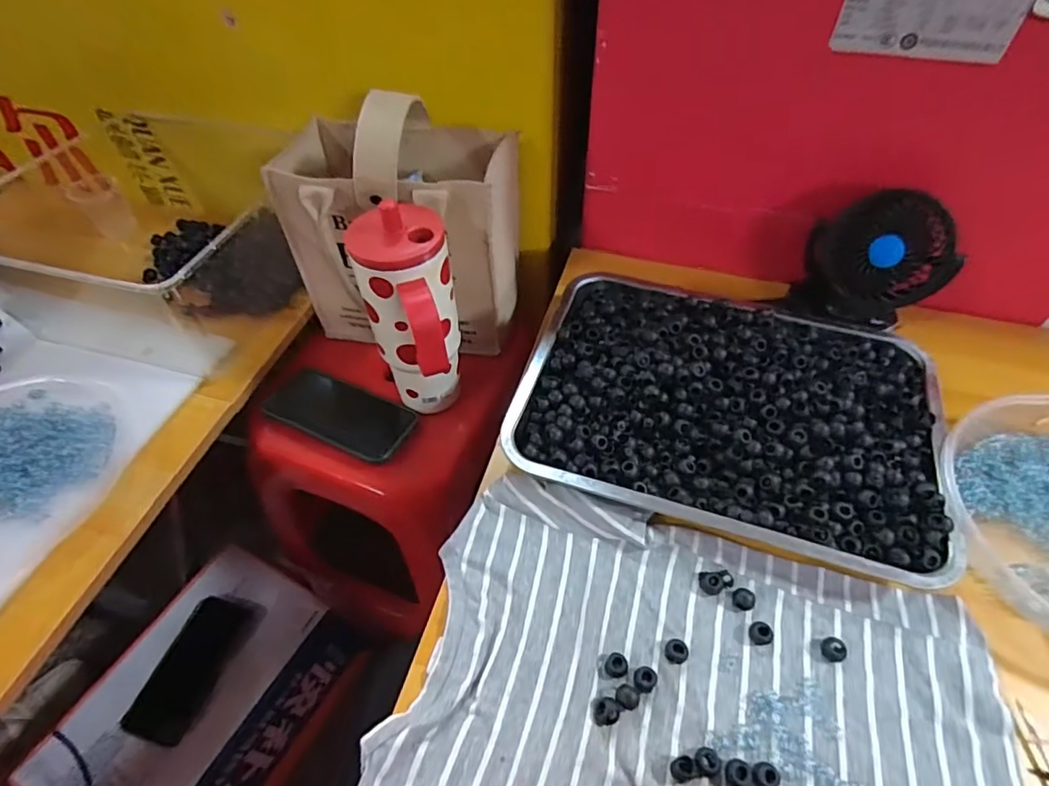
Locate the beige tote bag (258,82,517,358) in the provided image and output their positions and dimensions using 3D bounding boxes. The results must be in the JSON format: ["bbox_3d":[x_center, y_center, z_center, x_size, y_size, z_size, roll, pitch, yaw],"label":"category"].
[{"bbox_3d":[-0.134,-0.186,0.608,0.240,0.252,0.150,10,52,9],"label":"beige tote bag"}]

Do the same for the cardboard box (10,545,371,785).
[{"bbox_3d":[-0.414,0.406,0.740,0.213,0.166,0.321,24,56,19],"label":"cardboard box"}]

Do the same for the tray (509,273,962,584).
[{"bbox_3d":[0.176,0.003,0.486,0.335,0.044,0.257,15,53,13],"label":"tray"}]

